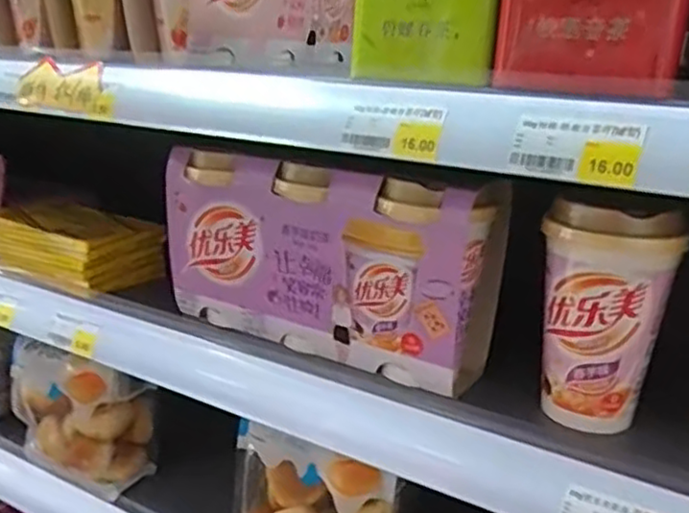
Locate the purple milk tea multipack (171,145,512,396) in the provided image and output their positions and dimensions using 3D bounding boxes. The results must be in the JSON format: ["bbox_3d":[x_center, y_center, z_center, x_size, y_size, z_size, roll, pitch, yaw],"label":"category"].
[{"bbox_3d":[-0.013,0.000,0.508,0.241,0.134,0.073,13,21,31],"label":"purple milk tea multipack"}]

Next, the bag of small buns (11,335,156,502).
[{"bbox_3d":[-0.260,0.149,0.695,0.136,0.129,0.073,11,20,26],"label":"bag of small buns"}]

